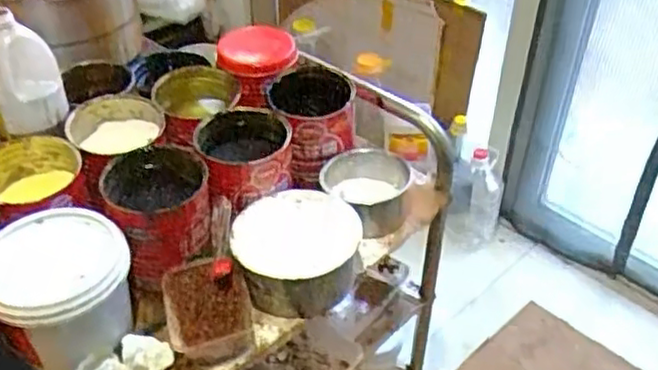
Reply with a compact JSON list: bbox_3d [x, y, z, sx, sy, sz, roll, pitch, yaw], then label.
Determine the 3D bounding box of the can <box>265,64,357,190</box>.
[{"bbox_3d":[-0.026,-0.102,1.152,0.131,0.158,0.143,0,40,0],"label":"can"}]

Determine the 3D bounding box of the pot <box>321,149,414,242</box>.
[{"bbox_3d":[0.060,0.012,1.139,0.141,0.094,0.134,0,40,0],"label":"pot"}]

